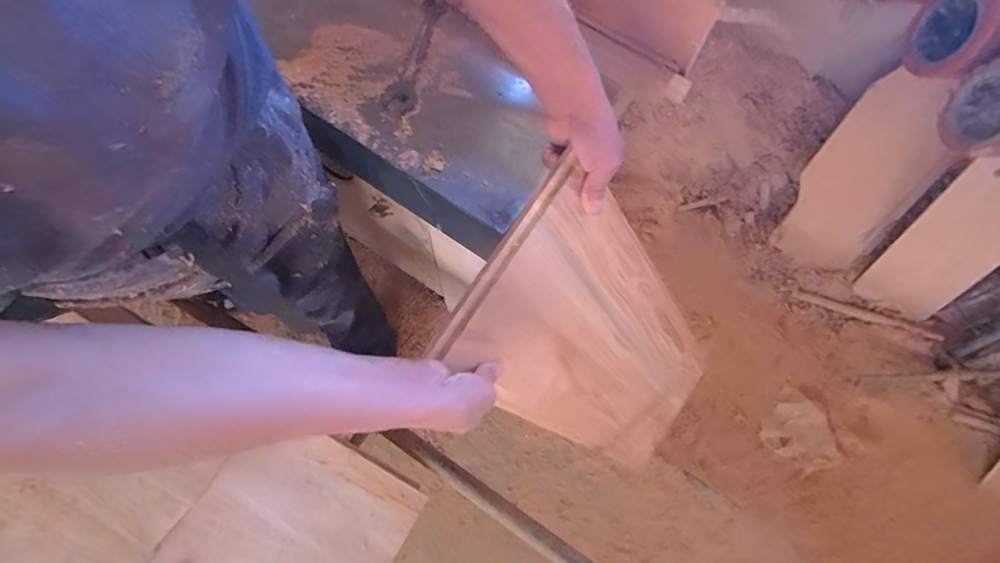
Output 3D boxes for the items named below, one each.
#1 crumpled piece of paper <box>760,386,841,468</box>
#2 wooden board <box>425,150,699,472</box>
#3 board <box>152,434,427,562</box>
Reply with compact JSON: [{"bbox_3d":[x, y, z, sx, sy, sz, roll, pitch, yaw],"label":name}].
[{"bbox_3d":[0.840,0.420,1.187,0.180,0.013,0.190,42,73,14],"label":"crumpled piece of paper"},{"bbox_3d":[0.183,0.128,0.681,0.017,0.686,0.271,29,82,44],"label":"wooden board"},{"bbox_3d":[-0.309,0.387,0.635,0.286,0.017,0.284,31,69,-1],"label":"board"}]

